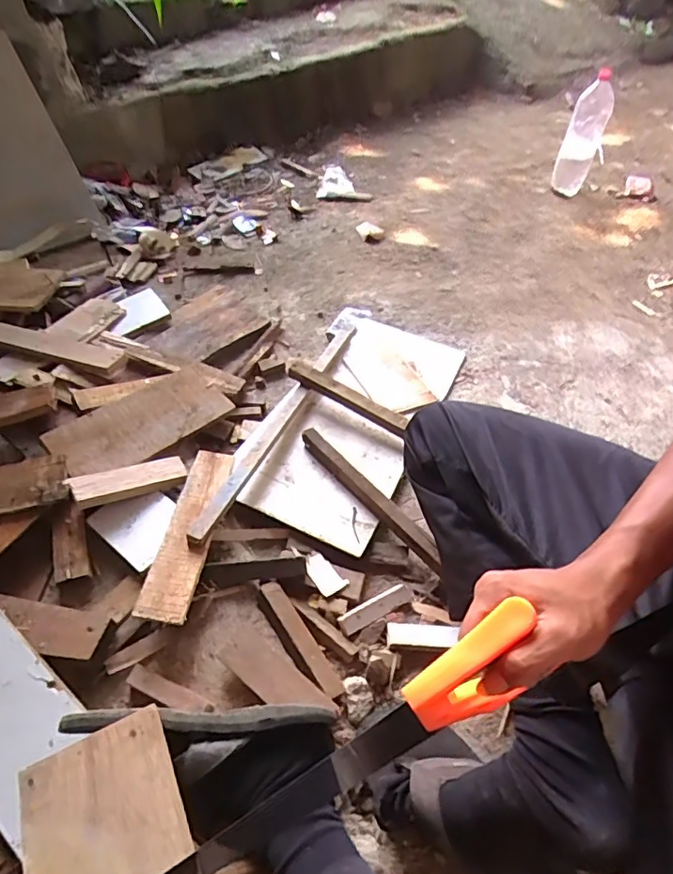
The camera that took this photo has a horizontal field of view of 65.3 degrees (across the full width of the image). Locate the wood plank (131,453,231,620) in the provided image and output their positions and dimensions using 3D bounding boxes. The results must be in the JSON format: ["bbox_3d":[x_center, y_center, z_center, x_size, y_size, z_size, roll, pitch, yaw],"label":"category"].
[{"bbox_3d":[-0.210,0.126,0.752,0.069,0.020,0.284,3,43,2],"label":"wood plank"}]

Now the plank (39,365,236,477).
[{"bbox_3d":[-0.323,-0.033,0.887,0.130,0.021,0.289,44,50,16],"label":"plank"}]

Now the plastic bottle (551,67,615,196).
[{"bbox_3d":[0.708,-0.860,1.510,0.099,0.292,0.109,20,52,19],"label":"plastic bottle"}]

